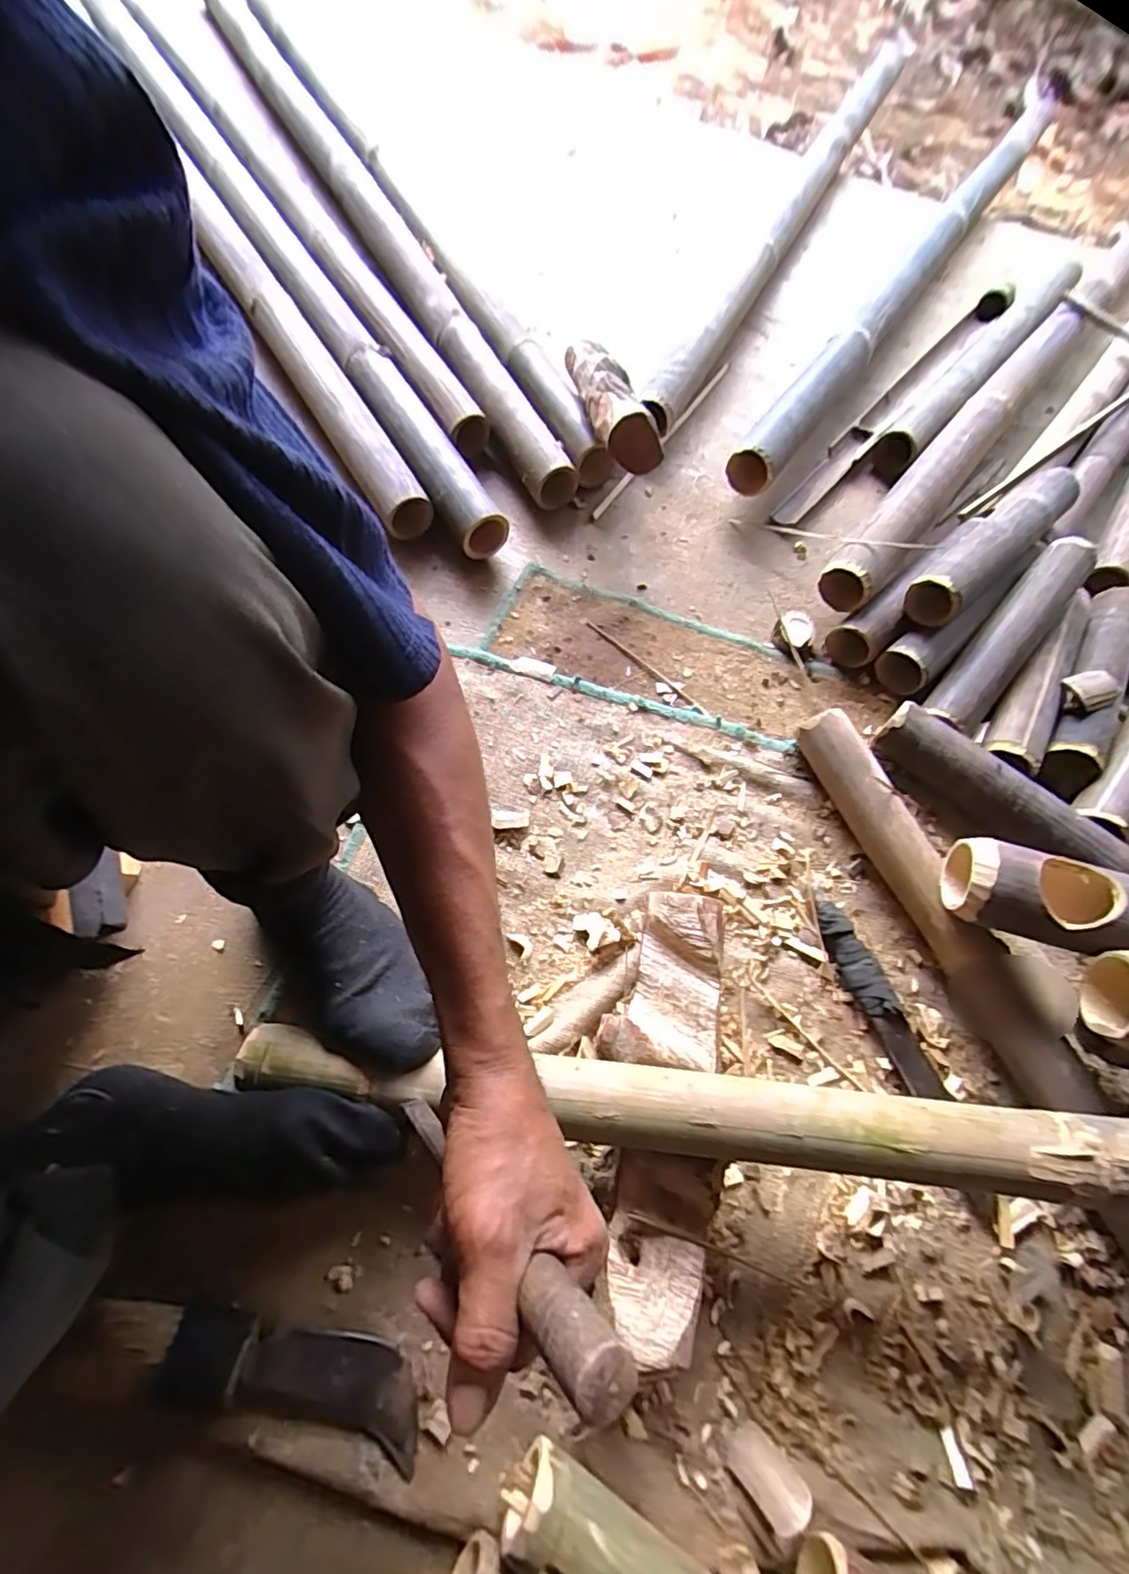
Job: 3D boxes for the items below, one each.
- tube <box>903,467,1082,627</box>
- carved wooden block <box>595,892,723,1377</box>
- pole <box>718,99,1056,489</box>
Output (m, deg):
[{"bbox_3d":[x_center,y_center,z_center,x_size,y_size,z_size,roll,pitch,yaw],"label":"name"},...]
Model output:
[{"bbox_3d":[0.488,-0.274,0.662,0.266,0.063,0.064,-41,75,-17],"label":"tube"},{"bbox_3d":[0.073,0.245,0.465,0.095,0.062,0.309,12,67,2],"label":"carved wooden block"},{"bbox_3d":[0.616,-0.913,0.970,0.058,0.061,1.449,33,70,10],"label":"pole"}]

